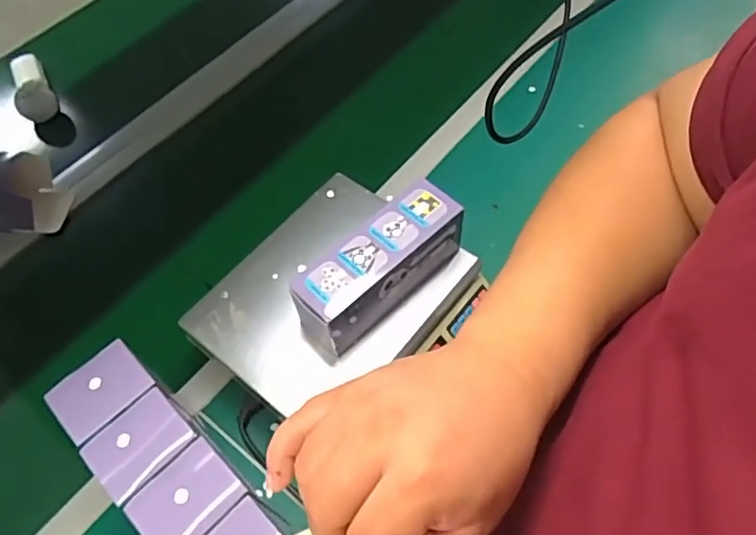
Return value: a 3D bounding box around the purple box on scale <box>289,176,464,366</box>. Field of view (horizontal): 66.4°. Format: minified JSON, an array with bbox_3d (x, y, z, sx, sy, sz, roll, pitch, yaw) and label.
[{"bbox_3d":[0.003,0.002,0.627,0.197,0.097,0.064,-38,62,-18],"label":"purple box on scale"}]

